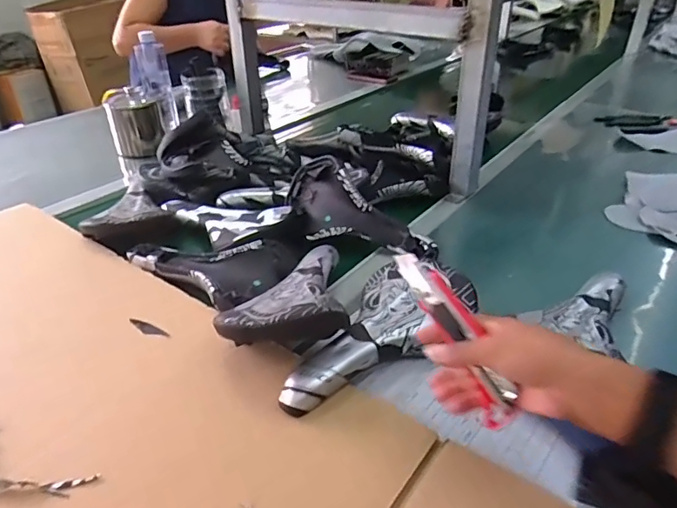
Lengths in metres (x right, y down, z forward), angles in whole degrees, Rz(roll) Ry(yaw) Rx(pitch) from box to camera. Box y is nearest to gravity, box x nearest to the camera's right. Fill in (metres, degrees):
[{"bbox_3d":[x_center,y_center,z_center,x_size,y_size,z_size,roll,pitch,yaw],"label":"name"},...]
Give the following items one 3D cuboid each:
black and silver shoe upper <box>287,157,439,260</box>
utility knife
[{"bbox_3d":[0.020,-0.059,0.734,0.265,0.108,0.067,32,43,23],"label":"black and silver shoe upper"},{"bbox_3d":[0.100,0.065,0.415,0.022,0.034,0.159,-19,67,-26],"label":"utility knife"}]

